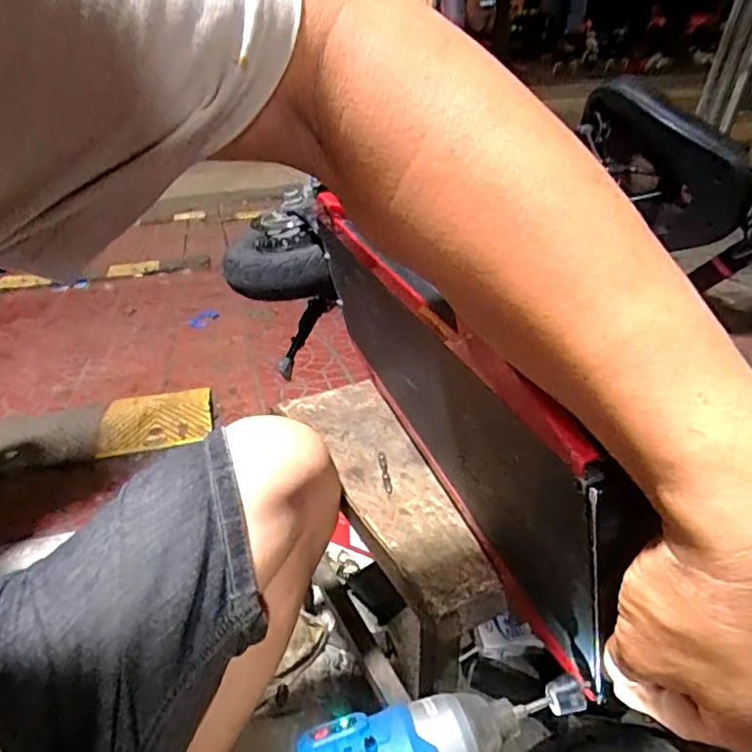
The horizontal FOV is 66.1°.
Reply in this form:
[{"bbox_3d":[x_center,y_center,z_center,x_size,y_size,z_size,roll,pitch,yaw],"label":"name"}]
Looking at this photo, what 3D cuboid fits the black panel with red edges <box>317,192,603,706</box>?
[{"bbox_3d":[0.032,0.005,0.493,0.049,0.215,0.509,-10,27,-14],"label":"black panel with red edges"}]

